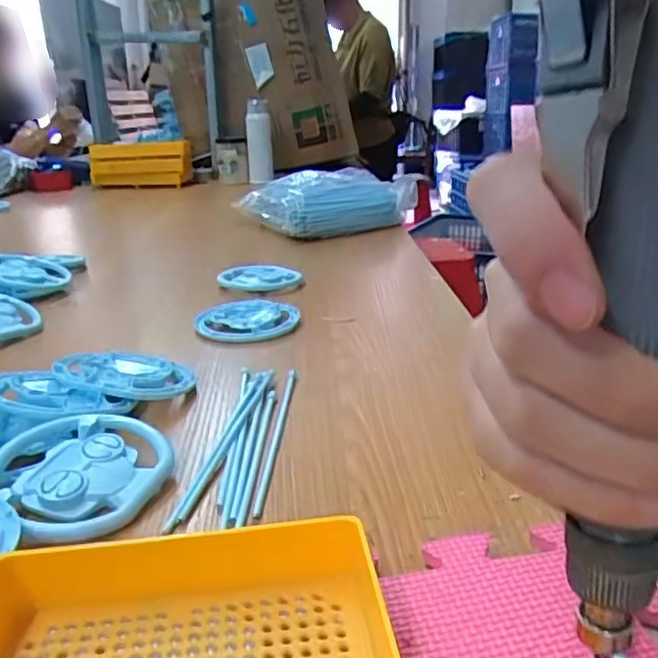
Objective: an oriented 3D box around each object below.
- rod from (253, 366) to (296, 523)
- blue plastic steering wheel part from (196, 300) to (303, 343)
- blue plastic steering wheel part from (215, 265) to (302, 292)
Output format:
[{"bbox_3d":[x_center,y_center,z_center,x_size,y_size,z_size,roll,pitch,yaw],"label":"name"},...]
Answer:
[{"bbox_3d":[-0.035,0.070,0.432,0.008,0.008,0.187,0,19,3],"label":"rod"},{"bbox_3d":[-0.081,-0.011,0.640,0.094,0.011,0.103,-1,19,0],"label":"blue plastic steering wheel part"},{"bbox_3d":[-0.084,-0.064,0.774,0.099,0.009,0.083,-4,20,-10],"label":"blue plastic steering wheel part"}]

